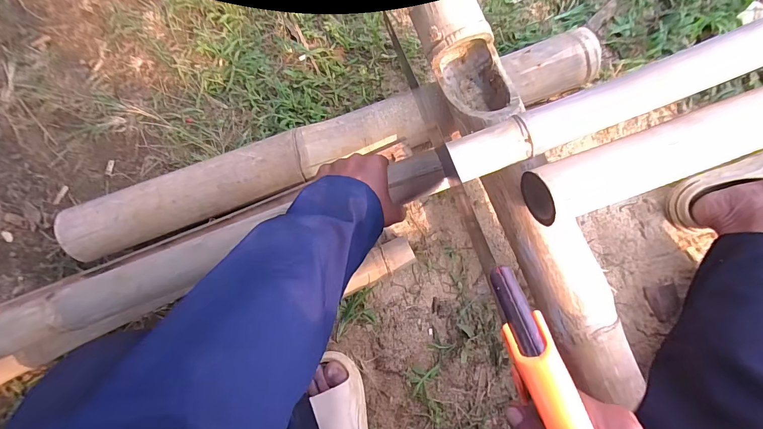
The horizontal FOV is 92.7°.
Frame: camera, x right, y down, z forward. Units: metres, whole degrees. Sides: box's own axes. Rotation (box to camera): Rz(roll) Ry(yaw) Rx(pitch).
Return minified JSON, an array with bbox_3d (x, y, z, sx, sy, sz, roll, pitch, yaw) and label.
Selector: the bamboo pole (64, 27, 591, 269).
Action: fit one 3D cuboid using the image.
[{"bbox_3d":[-0.055,-0.112,0.543,0.831,0.066,0.086,-20,79,-3],"label":"bamboo pole"}]

